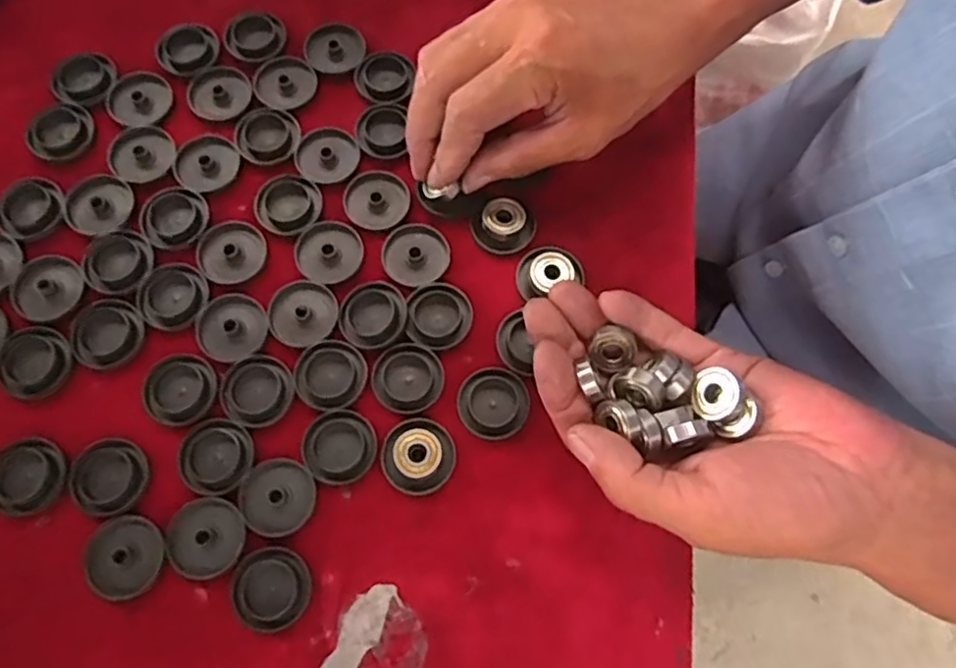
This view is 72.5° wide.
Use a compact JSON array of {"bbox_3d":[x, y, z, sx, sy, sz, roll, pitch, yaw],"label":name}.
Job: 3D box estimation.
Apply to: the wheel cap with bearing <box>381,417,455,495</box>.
[{"bbox_3d":[-0.027,0.054,0.294,0.032,0.011,0.033,1,72,-2],"label":"wheel cap with bearing"}]

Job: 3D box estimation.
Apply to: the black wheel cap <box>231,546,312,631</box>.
[{"bbox_3d":[-0.088,0.109,0.280,0.031,0.005,0.032,1,72,-2],"label":"black wheel cap"}]

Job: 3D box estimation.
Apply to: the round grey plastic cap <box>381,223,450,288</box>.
[{"bbox_3d":[-0.031,-0.040,0.326,0.032,0.004,0.033,1,72,-2],"label":"round grey plastic cap"}]

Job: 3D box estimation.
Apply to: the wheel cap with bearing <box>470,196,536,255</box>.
[{"bbox_3d":[0.013,-0.055,0.330,0.031,0.010,0.028,8,72,0],"label":"wheel cap with bearing"}]

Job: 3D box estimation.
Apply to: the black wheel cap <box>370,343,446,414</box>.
[{"bbox_3d":[-0.033,0.021,0.308,0.033,0.004,0.032,1,72,-2],"label":"black wheel cap"}]

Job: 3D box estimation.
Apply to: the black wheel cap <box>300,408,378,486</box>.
[{"bbox_3d":[-0.063,0.051,0.296,0.032,0.004,0.032,1,72,-2],"label":"black wheel cap"}]

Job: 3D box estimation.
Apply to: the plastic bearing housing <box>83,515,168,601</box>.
[{"bbox_3d":[-0.152,0.096,0.284,0.033,0.009,0.032,-34,77,-12],"label":"plastic bearing housing"}]

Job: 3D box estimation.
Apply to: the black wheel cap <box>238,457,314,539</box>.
[{"bbox_3d":[-0.089,0.072,0.288,0.032,0.004,0.033,1,72,-2],"label":"black wheel cap"}]

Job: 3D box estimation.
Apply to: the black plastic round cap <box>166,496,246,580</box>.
[{"bbox_3d":[-0.118,0.088,0.282,0.032,0.004,0.032,1,72,-2],"label":"black plastic round cap"}]

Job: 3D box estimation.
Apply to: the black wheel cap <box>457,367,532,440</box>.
[{"bbox_3d":[0.008,0.032,0.306,0.033,0.004,0.033,1,72,-2],"label":"black wheel cap"}]

